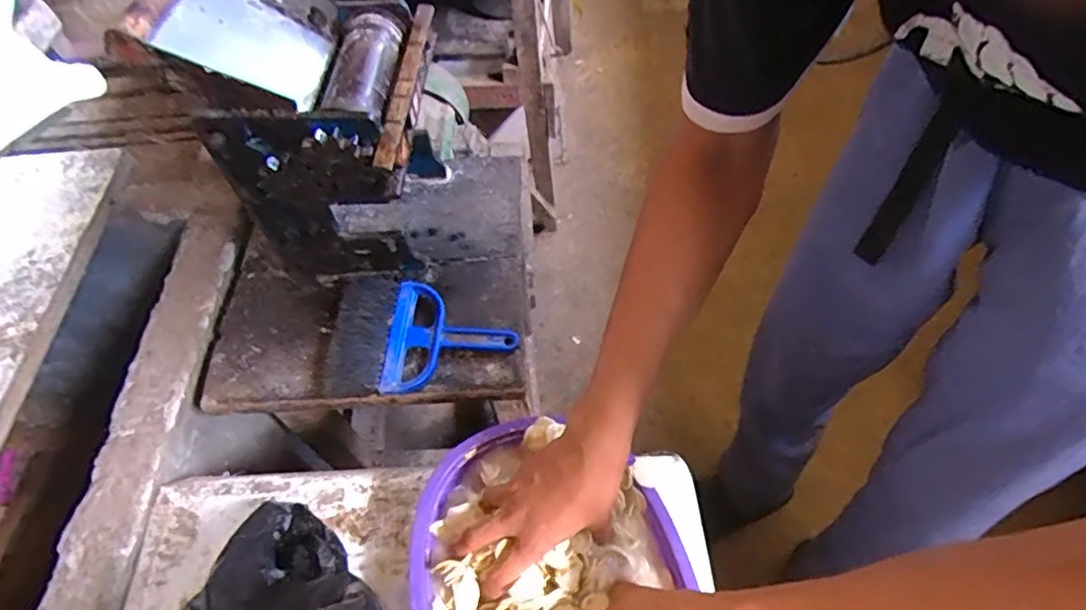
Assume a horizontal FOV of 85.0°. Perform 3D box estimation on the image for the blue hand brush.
[{"bbox_3d":[-0.140,0.025,0.668,0.208,0.031,0.145,-4,56,1],"label":"blue hand brush"}]

